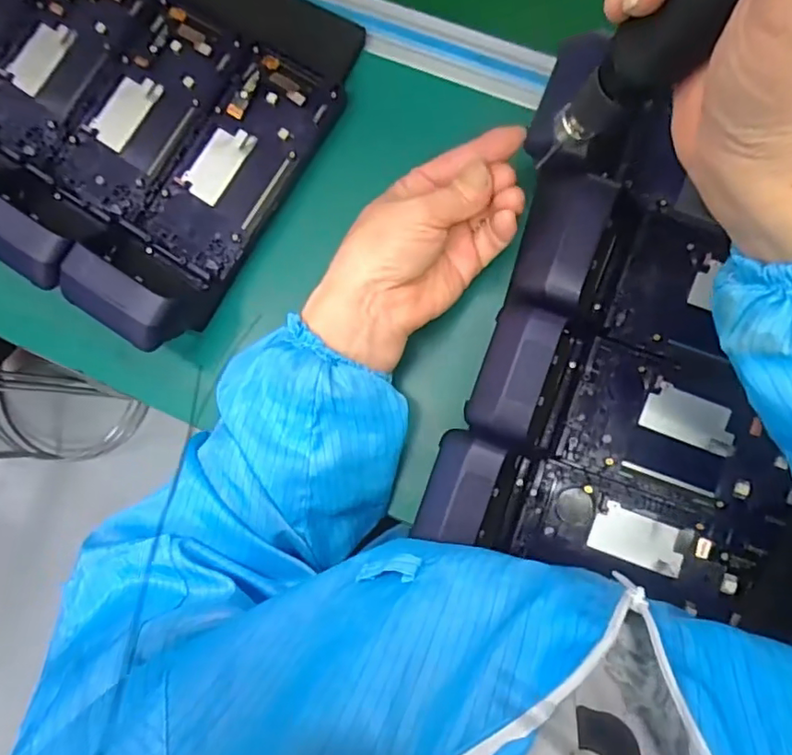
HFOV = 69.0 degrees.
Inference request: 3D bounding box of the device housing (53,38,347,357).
[{"bbox_3d":[-0.129,-0.129,0.381,0.087,0.046,0.218,35,89,7],"label":"device housing"}]

